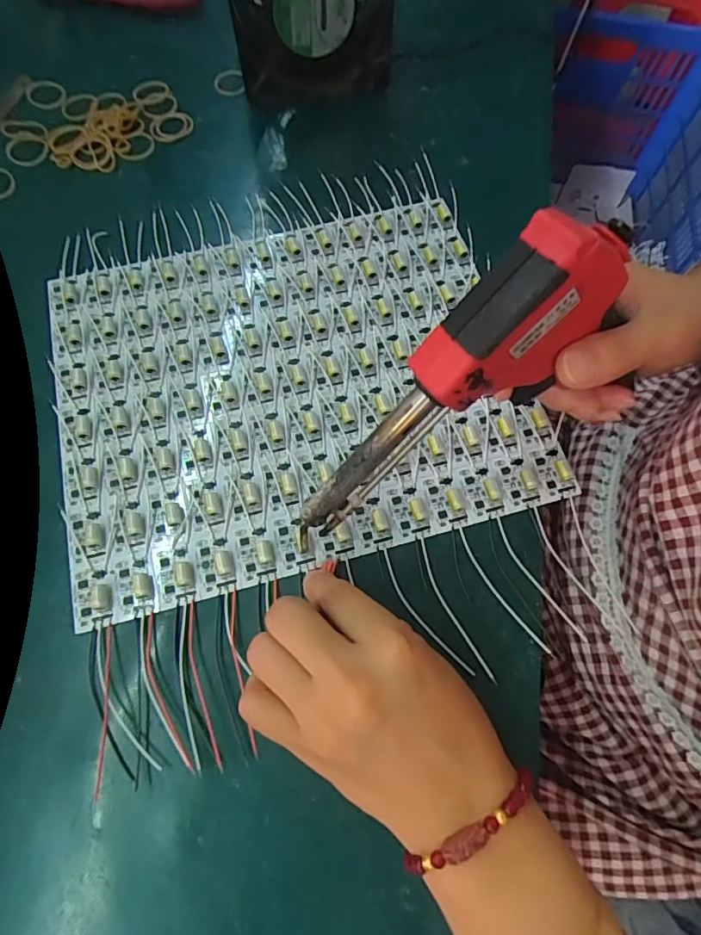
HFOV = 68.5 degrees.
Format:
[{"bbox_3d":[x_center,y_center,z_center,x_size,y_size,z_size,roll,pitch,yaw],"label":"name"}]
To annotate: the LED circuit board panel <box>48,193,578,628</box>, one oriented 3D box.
[{"bbox_3d":[-0.039,-0.056,0.327,0.282,0.009,0.236,-15,69,-5],"label":"LED circuit board panel"}]

